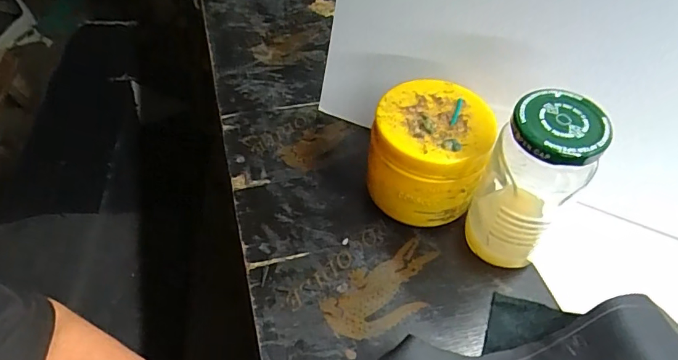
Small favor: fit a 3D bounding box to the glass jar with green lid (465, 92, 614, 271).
[{"bbox_3d":[0.131,0.008,0.338,0.056,0.143,0.058,1,50,-2],"label":"glass jar with green lid"}]

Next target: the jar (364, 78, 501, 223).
[{"bbox_3d":[0.071,-0.016,0.387,0.087,0.098,0.082,16,51,10],"label":"jar"}]

